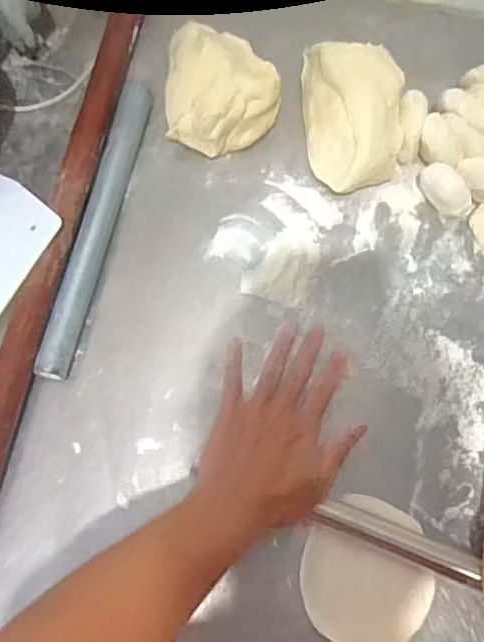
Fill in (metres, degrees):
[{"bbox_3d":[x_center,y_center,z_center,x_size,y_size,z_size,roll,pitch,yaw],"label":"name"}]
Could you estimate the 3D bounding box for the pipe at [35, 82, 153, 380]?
[{"bbox_3d":[-0.130,-0.092,0.518,0.030,0.020,0.295,11,72,3],"label":"pipe"}]

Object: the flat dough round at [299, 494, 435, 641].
[{"bbox_3d":[0.095,0.191,0.435,0.097,0.009,0.107,13,72,4],"label":"flat dough round"}]

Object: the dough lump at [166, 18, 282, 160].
[{"bbox_3d":[-0.018,-0.228,0.548,0.109,0.064,0.135,-3,71,-2],"label":"dough lump"}]

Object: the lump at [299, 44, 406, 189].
[{"bbox_3d":[0.106,-0.195,0.538,0.087,0.067,0.143,-3,71,-2],"label":"lump"}]

